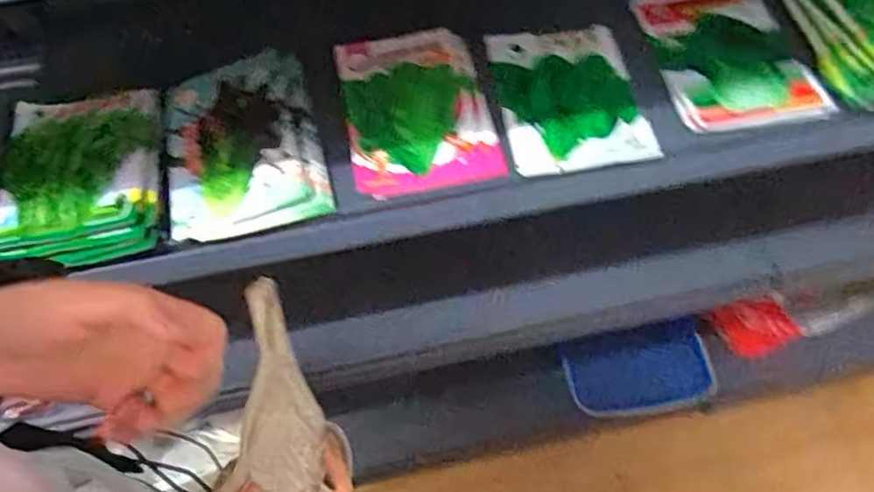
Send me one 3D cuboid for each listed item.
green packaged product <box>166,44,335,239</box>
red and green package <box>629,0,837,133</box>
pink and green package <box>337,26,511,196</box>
[{"bbox_3d":[-0.186,-0.099,0.609,0.142,0.021,0.190,-15,61,-5],"label":"green packaged product"},{"bbox_3d":[0.289,-0.195,0.657,0.132,0.030,0.194,-9,61,-2],"label":"red and green package"},{"bbox_3d":[-0.022,-0.138,0.628,0.134,0.009,0.195,-12,61,-3],"label":"pink and green package"}]

